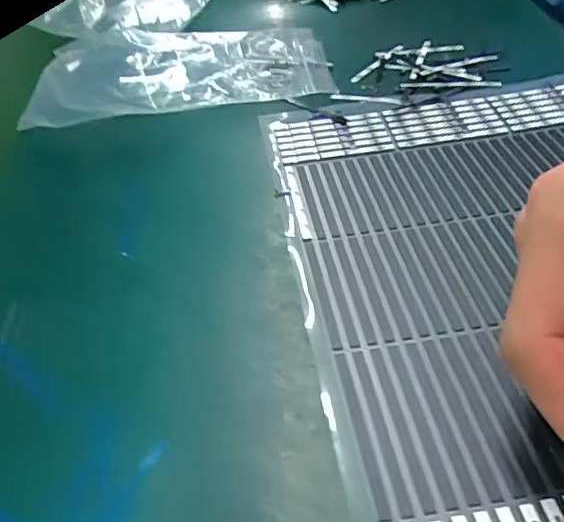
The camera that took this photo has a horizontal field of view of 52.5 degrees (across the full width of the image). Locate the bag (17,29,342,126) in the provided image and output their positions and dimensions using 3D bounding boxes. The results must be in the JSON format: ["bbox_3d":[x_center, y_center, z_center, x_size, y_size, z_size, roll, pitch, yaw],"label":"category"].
[{"bbox_3d":[-0.067,-0.139,0.395,0.191,0.024,0.143,-6,41,-1],"label":"bag"}]

